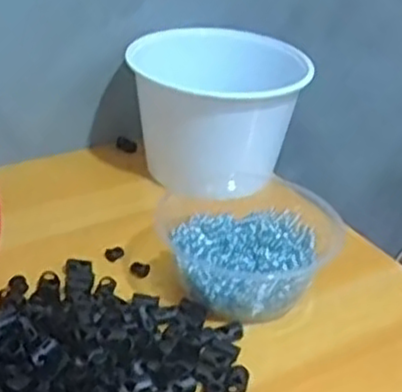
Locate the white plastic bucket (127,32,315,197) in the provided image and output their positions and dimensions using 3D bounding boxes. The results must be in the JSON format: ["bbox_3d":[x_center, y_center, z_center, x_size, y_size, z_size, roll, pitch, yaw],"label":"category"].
[{"bbox_3d":[0.017,-0.080,0.677,0.147,0.121,0.143,15,32,15],"label":"white plastic bucket"}]

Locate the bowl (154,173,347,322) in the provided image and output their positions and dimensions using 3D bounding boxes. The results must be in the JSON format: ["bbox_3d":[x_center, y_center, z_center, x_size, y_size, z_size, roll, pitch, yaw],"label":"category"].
[{"bbox_3d":[0.029,0.036,0.562,0.147,0.054,0.135,4,31,-3],"label":"bowl"}]

